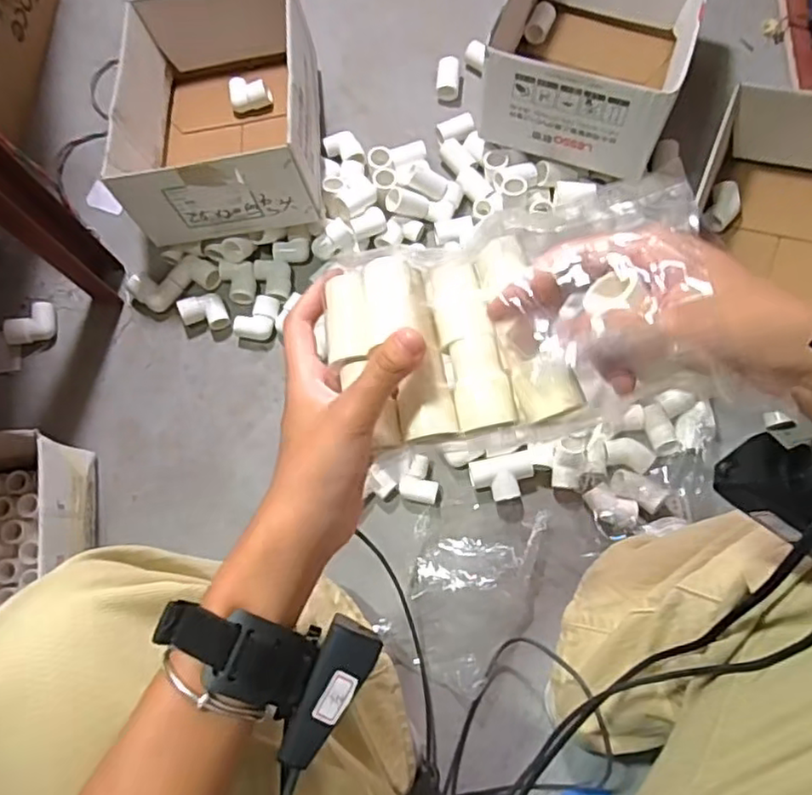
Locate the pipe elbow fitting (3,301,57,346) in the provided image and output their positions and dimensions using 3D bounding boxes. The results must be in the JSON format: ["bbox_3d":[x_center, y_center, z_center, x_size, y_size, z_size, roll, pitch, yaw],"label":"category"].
[{"bbox_3d":[-0.470,-0.089,0.803,0.043,0.037,0.068,38,79,11],"label":"pipe elbow fitting"}]

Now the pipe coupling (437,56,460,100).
[{"bbox_3d":[0.059,-0.451,0.892,0.030,0.022,0.059,2,75,2],"label":"pipe coupling"}]

